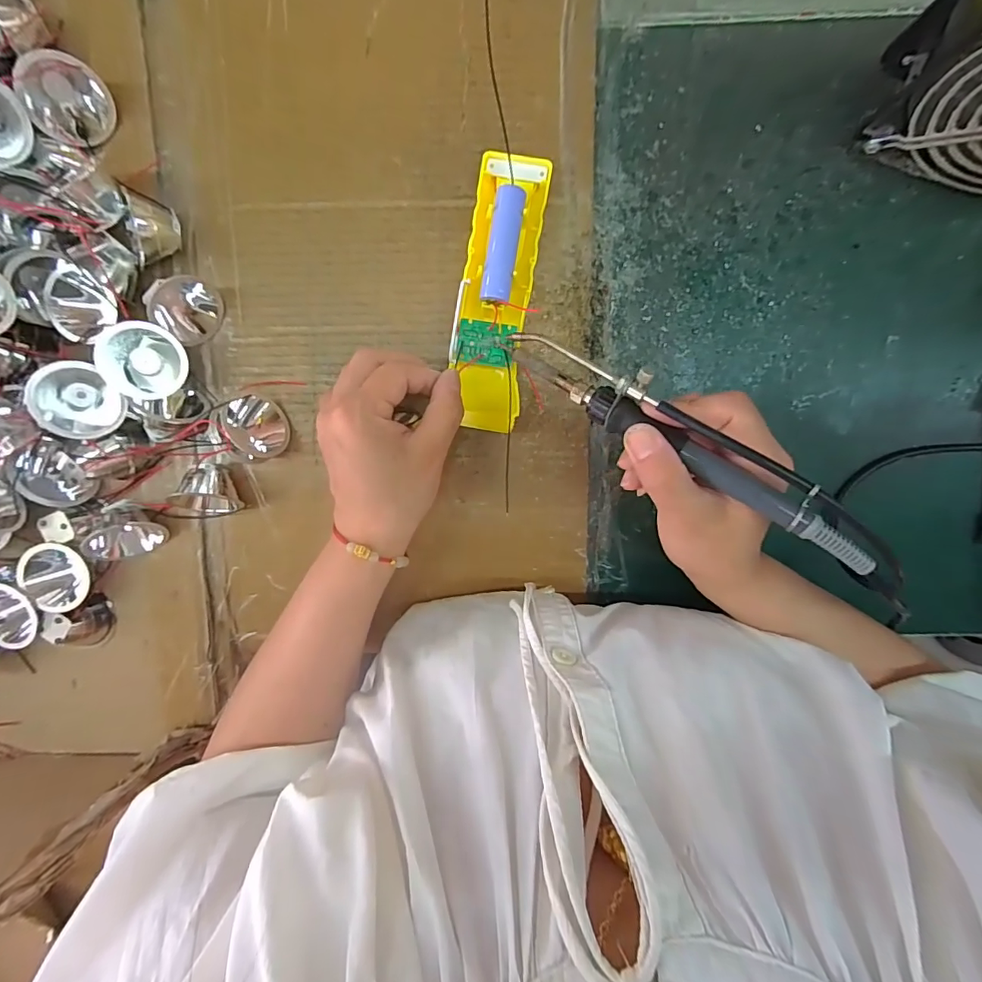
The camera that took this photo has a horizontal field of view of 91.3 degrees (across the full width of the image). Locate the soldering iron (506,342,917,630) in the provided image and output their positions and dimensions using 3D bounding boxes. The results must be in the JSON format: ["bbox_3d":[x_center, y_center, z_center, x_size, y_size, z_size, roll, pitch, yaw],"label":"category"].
[{"bbox_3d":[0.099,-0.019,0.231,0.216,0.025,0.026,37,97,14],"label":"soldering iron"}]

